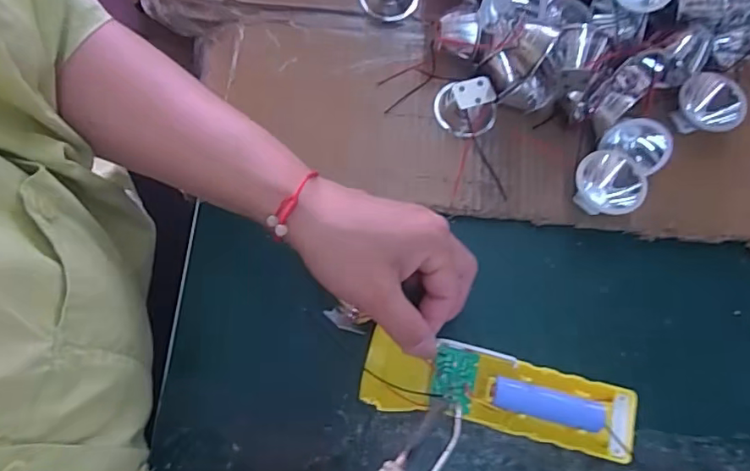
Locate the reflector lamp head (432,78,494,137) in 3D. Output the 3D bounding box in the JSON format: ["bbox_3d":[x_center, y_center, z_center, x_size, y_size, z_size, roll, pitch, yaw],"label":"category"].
[{"bbox_3d":[0.064,-0.089,0.363,0.043,0.024,0.036,6,73,-2],"label":"reflector lamp head"}]

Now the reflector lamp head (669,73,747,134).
[{"bbox_3d":[0.233,-0.091,0.364,0.041,0.030,0.037,44,76,9],"label":"reflector lamp head"}]

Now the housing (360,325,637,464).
[{"bbox_3d":[0.075,0.096,0.310,0.163,0.016,0.042,13,74,-1],"label":"housing"}]

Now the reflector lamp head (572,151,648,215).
[{"bbox_3d":[0.154,-0.032,0.346,0.036,0.034,0.042,-13,75,-7],"label":"reflector lamp head"}]

